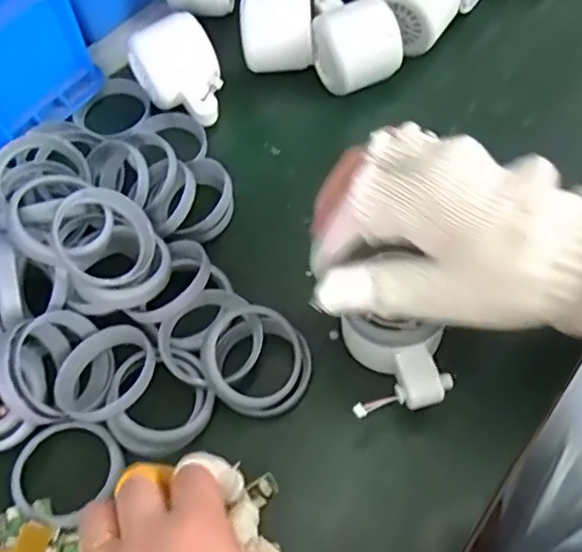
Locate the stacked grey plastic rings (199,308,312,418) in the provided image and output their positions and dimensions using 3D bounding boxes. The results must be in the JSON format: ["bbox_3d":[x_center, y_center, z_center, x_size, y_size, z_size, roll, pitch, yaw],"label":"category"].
[{"bbox_3d":[-0.020,0.050,0.358,0.063,0.020,0.059,8,64,-17],"label":"stacked grey plastic rings"}]

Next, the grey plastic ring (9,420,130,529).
[{"bbox_3d":[-0.125,0.106,0.342,0.056,0.013,0.056,-2,62,3],"label":"grey plastic ring"}]

